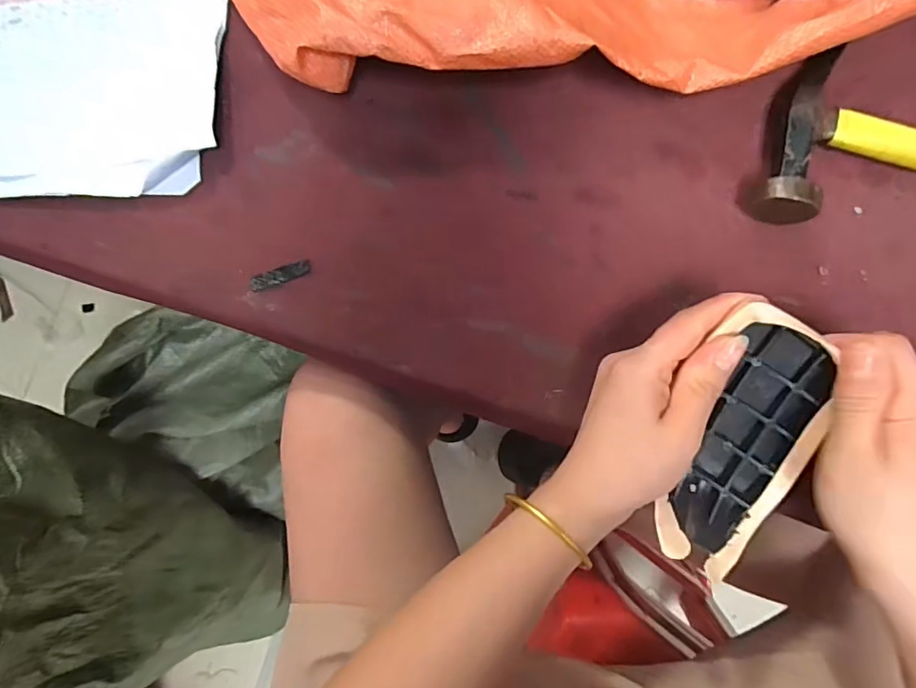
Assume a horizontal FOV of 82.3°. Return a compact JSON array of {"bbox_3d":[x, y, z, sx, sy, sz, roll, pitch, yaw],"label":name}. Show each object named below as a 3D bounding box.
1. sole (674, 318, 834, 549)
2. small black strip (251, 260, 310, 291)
[{"bbox_3d":[0.157,0.050,0.284,0.047,0.033,0.120,20,106,7],"label":"sole"},{"bbox_3d":[-0.117,-0.044,0.343,0.043,0.009,0.010,-14,83,3],"label":"small black strip"}]

